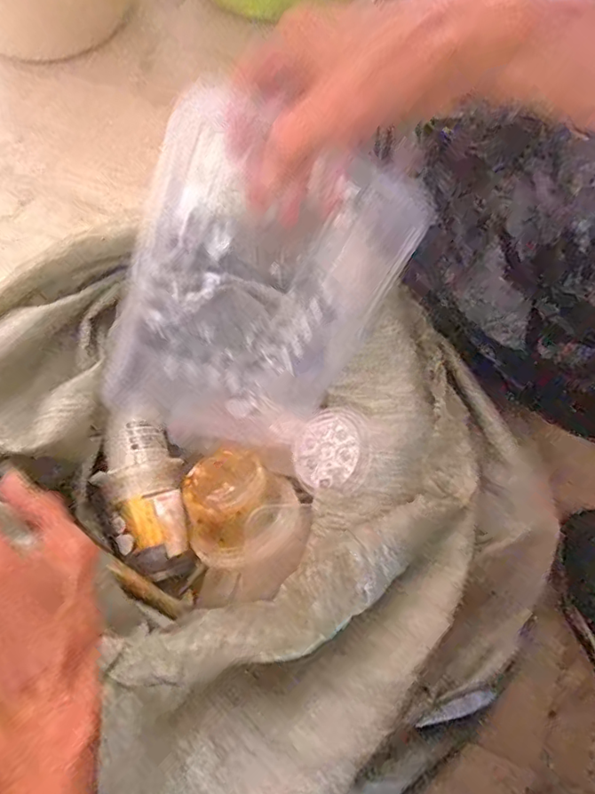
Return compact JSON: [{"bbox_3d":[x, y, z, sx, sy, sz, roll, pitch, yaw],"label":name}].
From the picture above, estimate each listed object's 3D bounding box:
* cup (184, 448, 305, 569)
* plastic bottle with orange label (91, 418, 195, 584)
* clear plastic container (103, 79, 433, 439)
[{"bbox_3d":[-0.057,0.100,0.518,0.107,0.059,0.108,0,72,-1],"label":"cup"},{"bbox_3d":[-0.151,0.099,0.545,0.074,0.048,0.156,-11,72,-4],"label":"plastic bottle with orange label"},{"bbox_3d":[-0.029,-0.070,0.412,0.188,0.251,0.041,13,38,-20],"label":"clear plastic container"}]

